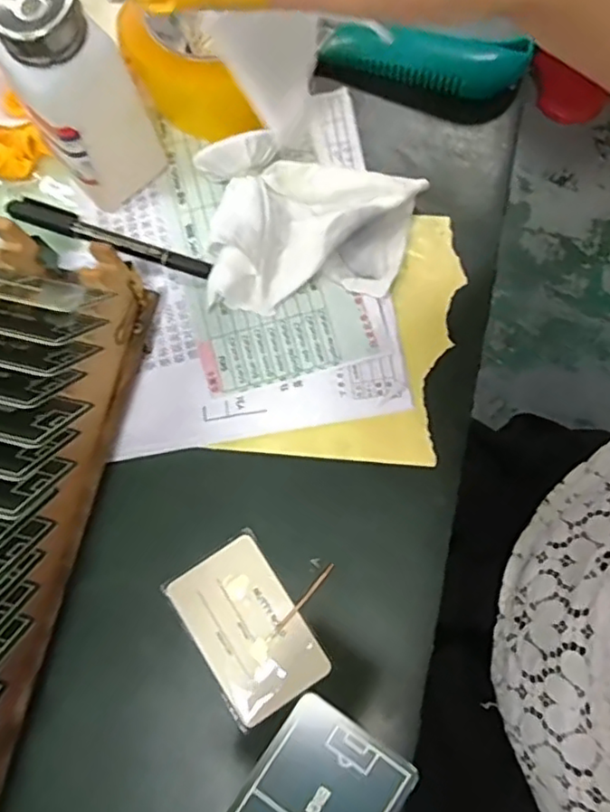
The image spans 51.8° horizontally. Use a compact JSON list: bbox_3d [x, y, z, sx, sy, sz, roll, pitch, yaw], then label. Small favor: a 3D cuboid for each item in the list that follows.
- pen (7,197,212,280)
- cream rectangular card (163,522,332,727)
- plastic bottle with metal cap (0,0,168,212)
[{"bbox_3d":[-0.119,-0.103,0.382,0.131,0.010,0.015,17,78,4],"label":"pen"},{"bbox_3d":[-0.031,0.118,0.334,0.056,0.004,0.086,-32,76,-7],"label":"cream rectangular card"},{"bbox_3d":[-0.115,-0.162,0.332,0.055,0.125,0.052,-22,78,-4],"label":"plastic bottle with metal cap"}]

